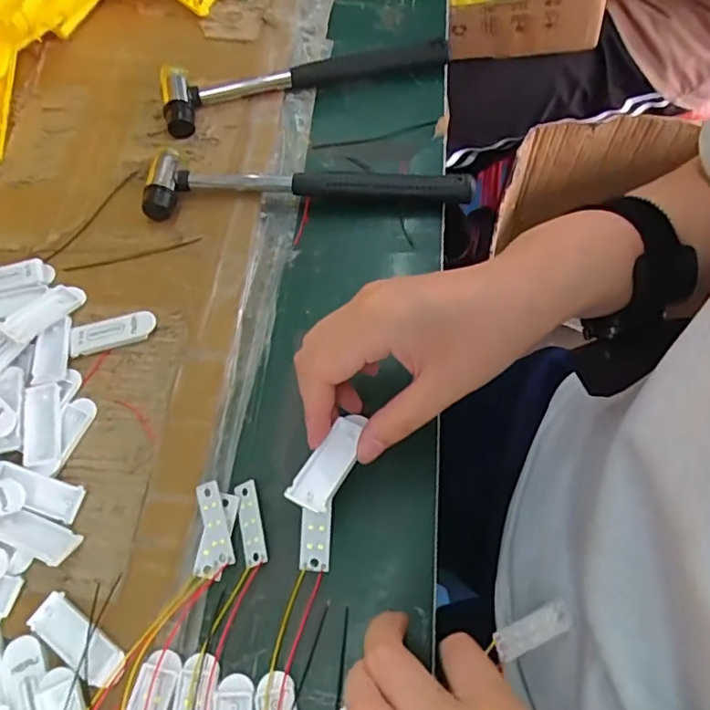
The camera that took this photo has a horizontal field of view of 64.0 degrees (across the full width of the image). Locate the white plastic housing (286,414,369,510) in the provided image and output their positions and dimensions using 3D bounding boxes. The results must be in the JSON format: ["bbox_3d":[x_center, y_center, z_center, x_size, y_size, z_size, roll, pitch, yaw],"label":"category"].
[{"bbox_3d":[-0.012,0.053,0.288,0.021,0.004,0.056,26,57,14],"label":"white plastic housing"}]

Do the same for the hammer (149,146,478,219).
[{"bbox_3d":[-0.034,-0.127,0.418,0.232,0.024,0.050,-2,65,2],"label":"hammer"}]

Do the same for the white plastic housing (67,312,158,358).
[{"bbox_3d":[-0.162,-0.015,0.381,0.057,0.006,0.023,-12,65,-3],"label":"white plastic housing"}]

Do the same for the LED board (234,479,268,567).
[{"bbox_3d":[-0.059,0.094,0.320,0.014,0.004,0.046,-15,65,-4],"label":"LED board"}]

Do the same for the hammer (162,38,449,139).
[{"bbox_3d":[-0.042,-0.233,0.468,0.233,0.021,0.057,-17,65,-5],"label":"hammer"}]

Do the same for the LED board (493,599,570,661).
[{"bbox_3d":[0.097,0.149,0.309,0.045,0.004,0.015,-19,71,-12],"label":"LED board"}]

